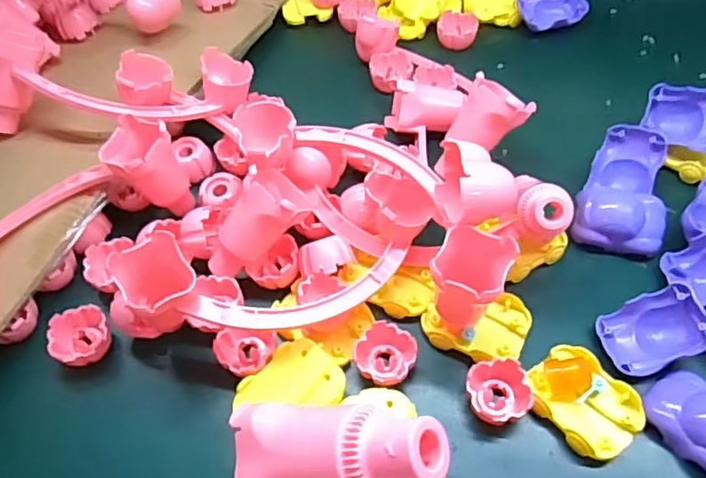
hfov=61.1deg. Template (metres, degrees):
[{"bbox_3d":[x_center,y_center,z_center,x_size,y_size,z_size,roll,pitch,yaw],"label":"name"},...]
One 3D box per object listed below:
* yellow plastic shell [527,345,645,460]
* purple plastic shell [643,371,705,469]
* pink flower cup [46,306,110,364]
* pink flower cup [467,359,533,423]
[{"bbox_3d":[0.178,0.126,0.464,0.063,0.026,0.082,-36,62,-20],"label":"yellow plastic shell"},{"bbox_3d":[0.257,0.135,0.449,0.051,0.032,0.068,-25,59,-15],"label":"purple plastic shell"},{"bbox_3d":[-0.232,0.085,0.513,0.048,0.029,0.047,-1,56,1],"label":"pink flower cup"},{"bbox_3d":[0.113,0.123,0.470,0.048,0.032,0.048,-1,56,1],"label":"pink flower cup"}]

